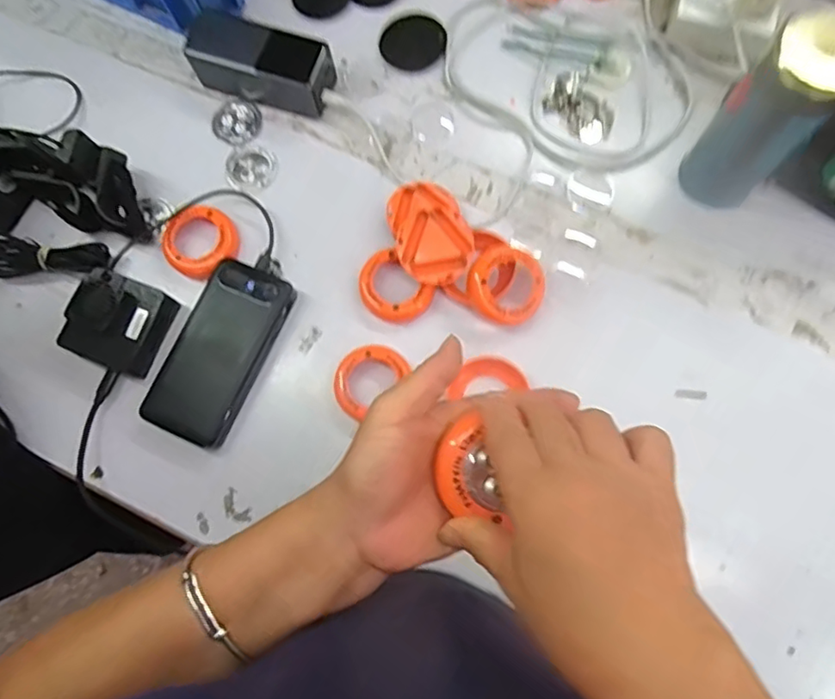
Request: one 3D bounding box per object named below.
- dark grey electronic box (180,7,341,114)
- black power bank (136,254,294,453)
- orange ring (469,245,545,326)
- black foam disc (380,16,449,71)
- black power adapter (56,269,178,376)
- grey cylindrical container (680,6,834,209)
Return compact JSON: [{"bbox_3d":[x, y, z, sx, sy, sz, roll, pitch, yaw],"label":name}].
[{"bbox_3d":[-0.150,-0.273,0.565,0.137,0.050,0.055,17,79,7],"label":"dark grey electronic box"},{"bbox_3d":[-0.168,0.003,0.514,0.075,0.031,0.155,24,80,8],"label":"black power bank"},{"bbox_3d":[0.077,-0.055,0.501,0.063,0.016,0.066,0,88,-13],"label":"orange ring"},{"bbox_3d":[-0.005,-0.305,0.585,0.063,0.004,0.061,-1,78,3],"label":"black foam disc"},{"bbox_3d":[-0.257,-0.024,0.507,0.070,0.045,0.075,23,80,8],"label":"black power adapter"},{"bbox_3d":[0.261,-0.170,0.454,0.059,0.172,0.063,-1,78,3],"label":"grey cylindrical container"}]

